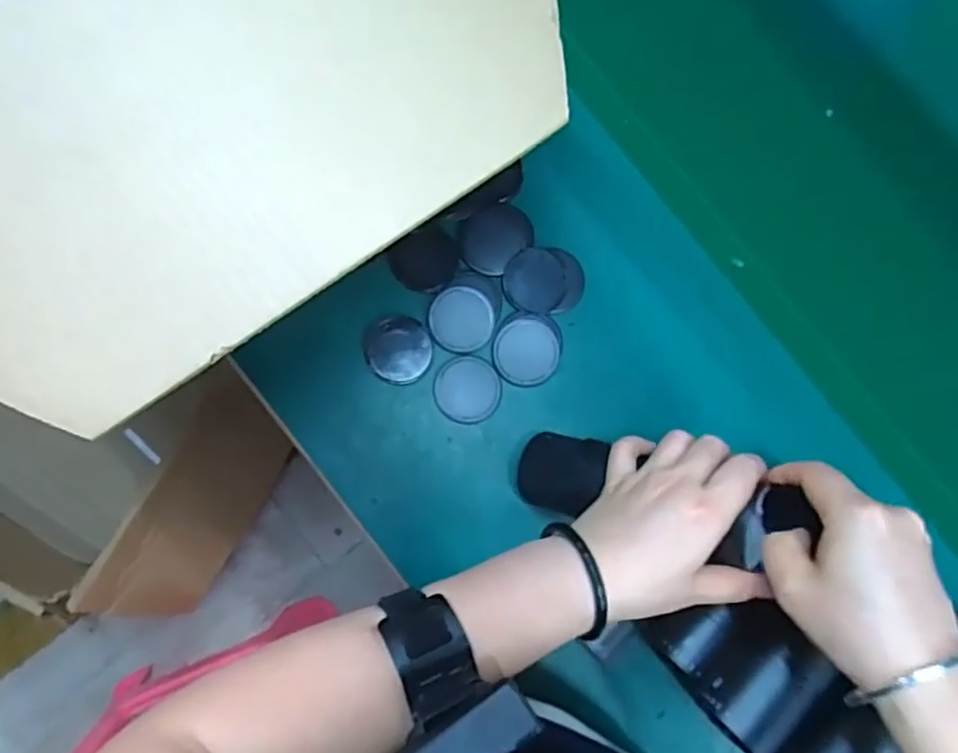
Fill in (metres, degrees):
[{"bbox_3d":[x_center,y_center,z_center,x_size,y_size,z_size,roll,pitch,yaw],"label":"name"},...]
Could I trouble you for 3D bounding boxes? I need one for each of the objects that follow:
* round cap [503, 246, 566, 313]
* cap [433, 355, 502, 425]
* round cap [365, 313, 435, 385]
[{"bbox_3d":[0.043,-0.075,0.520,0.047,0.004,0.050,1,83,-5],"label":"round cap"},{"bbox_3d":[-0.009,0.010,0.514,0.050,0.004,0.050,1,83,-5],"label":"cap"},{"bbox_3d":[-0.061,-0.021,0.508,0.049,0.004,0.050,1,83,-5],"label":"round cap"}]

